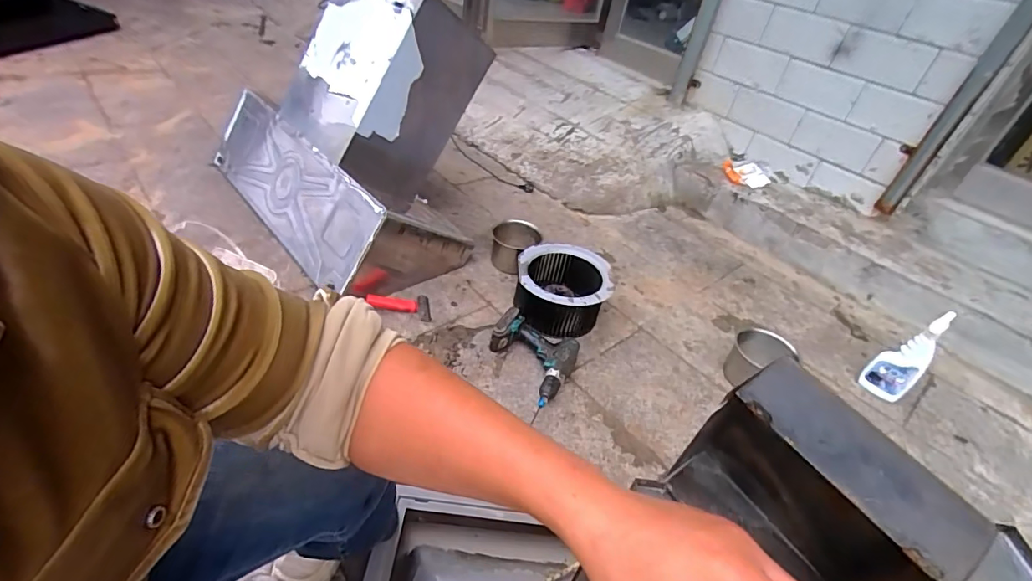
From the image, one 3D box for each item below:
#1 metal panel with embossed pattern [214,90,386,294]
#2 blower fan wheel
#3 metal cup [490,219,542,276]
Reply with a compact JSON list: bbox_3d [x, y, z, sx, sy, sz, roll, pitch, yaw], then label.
[{"bbox_3d":[-0.692,-0.331,1.420,0.926,0.272,0.022,38,10,33],"label":"metal panel with embossed pattern"},{"bbox_3d":[0.119,-0.003,1.283,0.242,0.127,0.244,11,40,-1],"label":"blower fan wheel"},{"bbox_3d":[-0.001,-0.137,1.462,0.126,0.100,0.145,24,40,16],"label":"metal cup"}]

